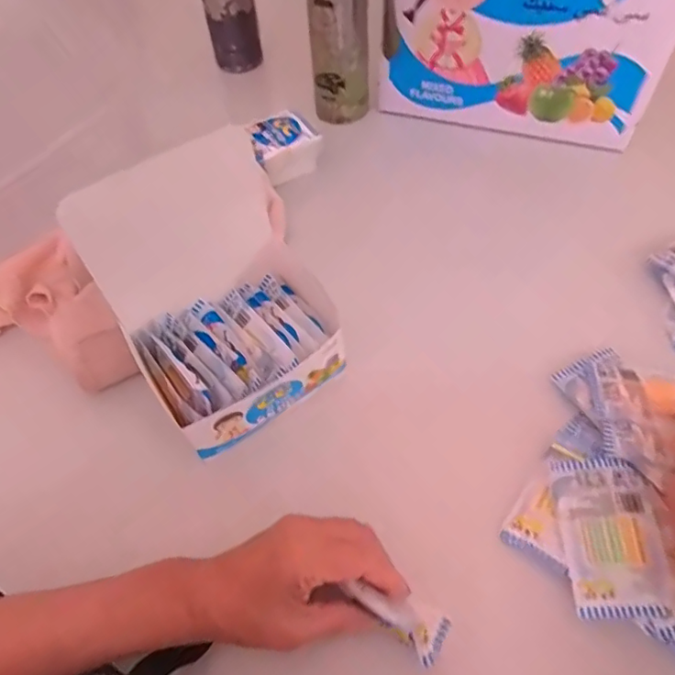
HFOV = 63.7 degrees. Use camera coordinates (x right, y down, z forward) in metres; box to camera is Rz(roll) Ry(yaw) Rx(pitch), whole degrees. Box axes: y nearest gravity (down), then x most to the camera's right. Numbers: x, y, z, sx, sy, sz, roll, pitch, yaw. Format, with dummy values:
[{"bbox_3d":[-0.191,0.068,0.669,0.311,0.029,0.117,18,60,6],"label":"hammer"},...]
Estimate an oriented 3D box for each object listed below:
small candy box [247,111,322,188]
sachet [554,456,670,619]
[{"bbox_3d":[-0.065,-0.212,0.611,0.080,0.046,0.059,-29,60,-16],"label":"small candy box"},{"bbox_3d":[0.188,0.132,0.368,0.065,0.004,0.100,1,56,3],"label":"sachet"}]

